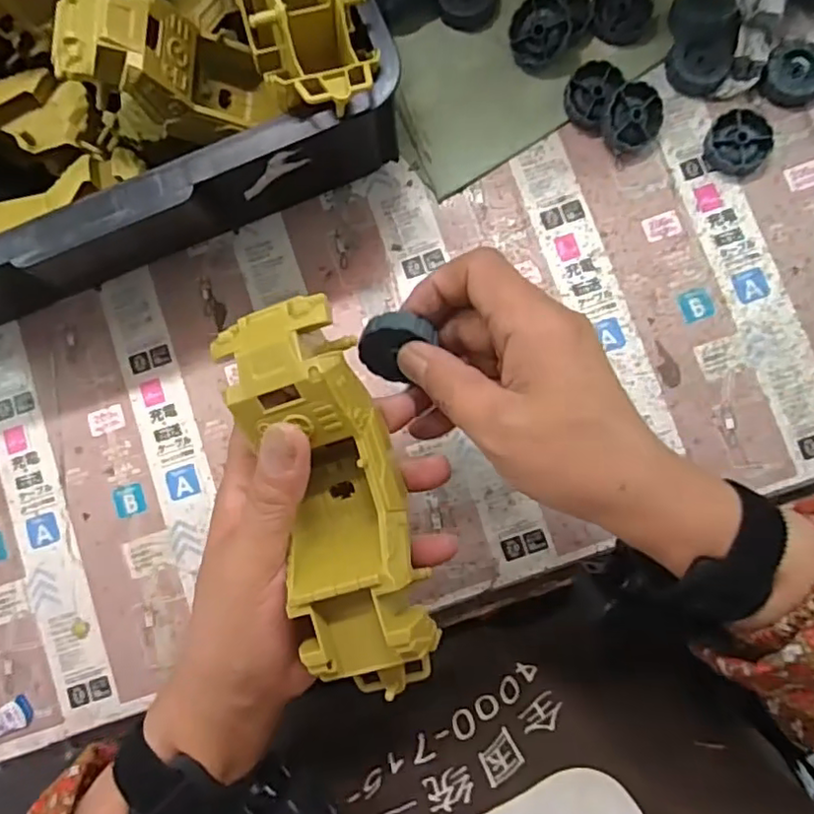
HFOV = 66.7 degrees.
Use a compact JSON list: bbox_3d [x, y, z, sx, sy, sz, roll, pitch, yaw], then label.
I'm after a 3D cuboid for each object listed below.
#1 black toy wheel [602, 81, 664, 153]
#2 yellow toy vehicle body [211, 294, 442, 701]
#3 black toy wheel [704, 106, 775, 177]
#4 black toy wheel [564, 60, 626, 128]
[{"bbox_3d":[0.142,-0.184,0.395,0.038,0.015,0.038,-2,102,-12],"label":"black toy wheel"},{"bbox_3d":[-0.031,0.041,0.267,0.055,0.052,0.174,-17,94,3],"label":"yellow toy vehicle body"},{"bbox_3d":[0.211,-0.171,0.394,0.039,0.012,0.045,4,85,5],"label":"black toy wheel"},{"bbox_3d":[0.119,-0.202,0.401,0.032,0.016,0.040,28,88,6],"label":"black toy wheel"}]

